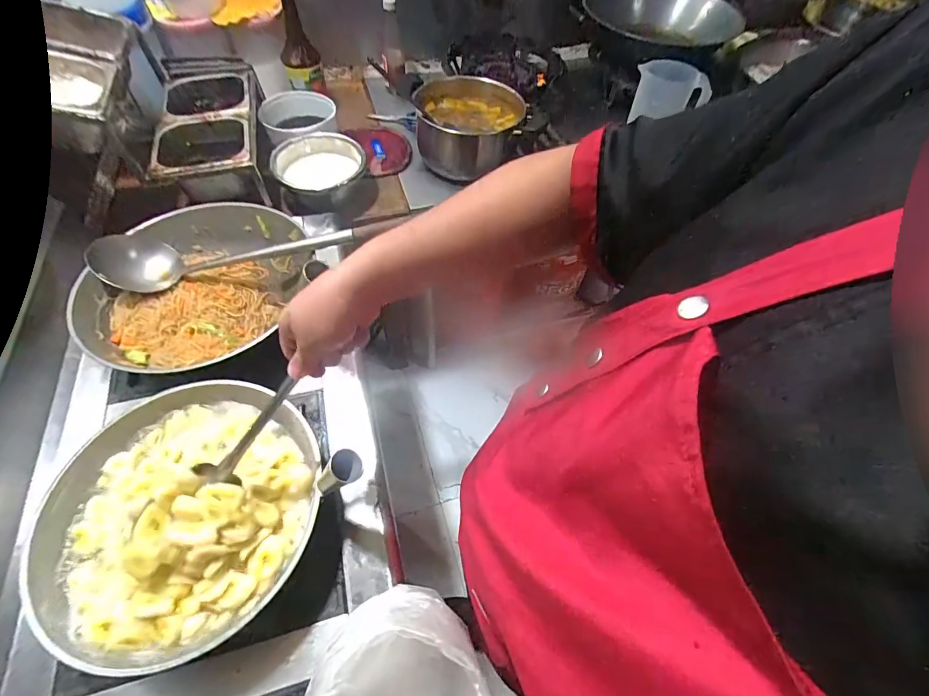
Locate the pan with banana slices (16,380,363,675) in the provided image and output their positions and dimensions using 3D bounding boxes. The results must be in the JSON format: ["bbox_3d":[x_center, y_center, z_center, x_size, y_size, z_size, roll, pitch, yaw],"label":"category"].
[{"bbox_3d":[-0.316,0.167,0.457,0.282,0.086,0.288,2,57,-2],"label":"pan with banana slices"}]

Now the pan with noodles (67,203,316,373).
[{"bbox_3d":[-0.412,-0.095,0.653,0.296,0.078,0.333,10,57,3],"label":"pan with noodles"}]

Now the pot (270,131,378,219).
[{"bbox_3d":[-0.304,-0.379,0.895,0.207,0.087,0.188,-12,59,-11],"label":"pot"}]

